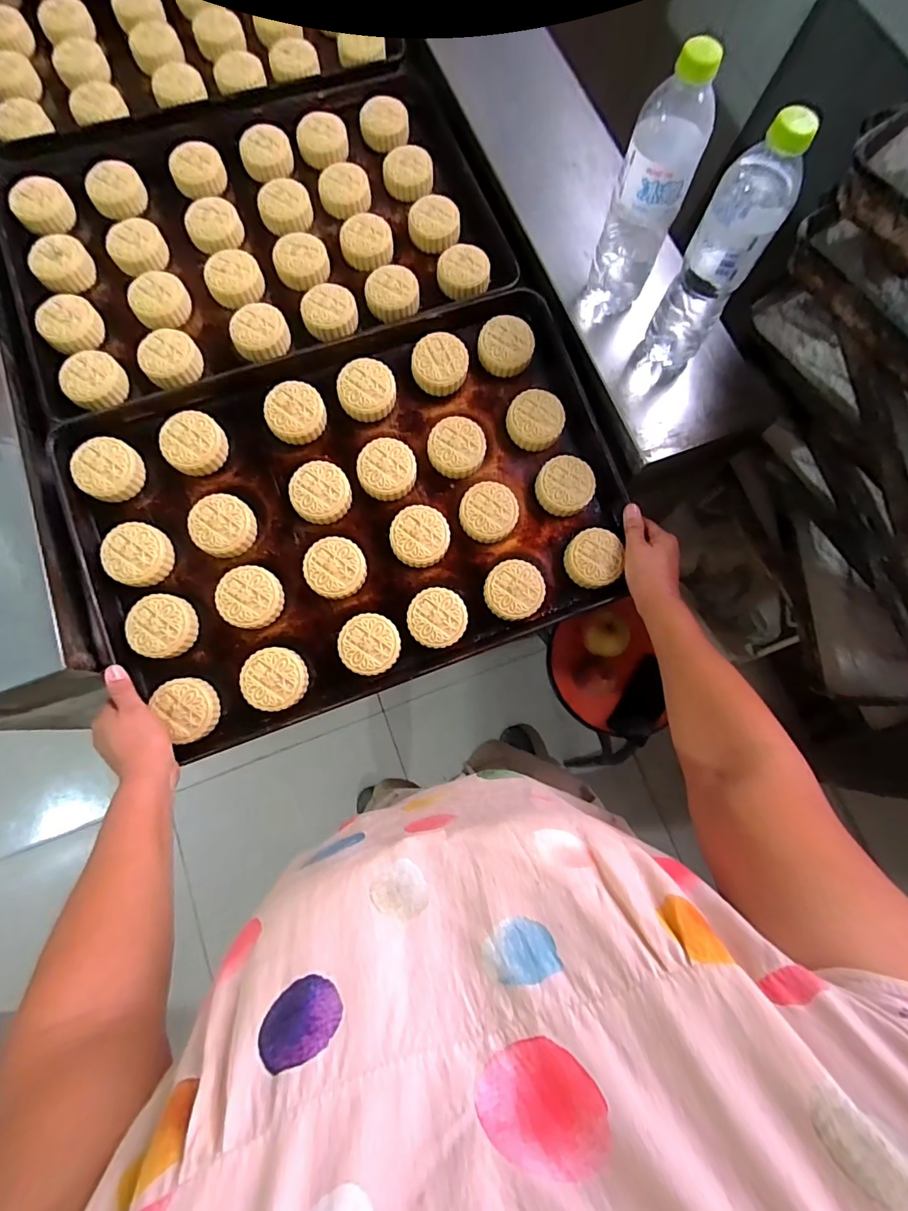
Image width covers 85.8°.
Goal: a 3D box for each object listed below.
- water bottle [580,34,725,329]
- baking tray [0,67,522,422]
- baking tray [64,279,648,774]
[{"bbox_3d":[0.190,-0.403,0.496,0.073,0.235,0.065,18,70,7],"label":"water bottle"},{"bbox_3d":[-0.254,-0.476,0.640,0.600,0.051,0.417,-20,78,-7],"label":"baking tray"},{"bbox_3d":[-0.109,-0.107,0.564,0.592,0.039,0.393,-19,85,-6],"label":"baking tray"}]

